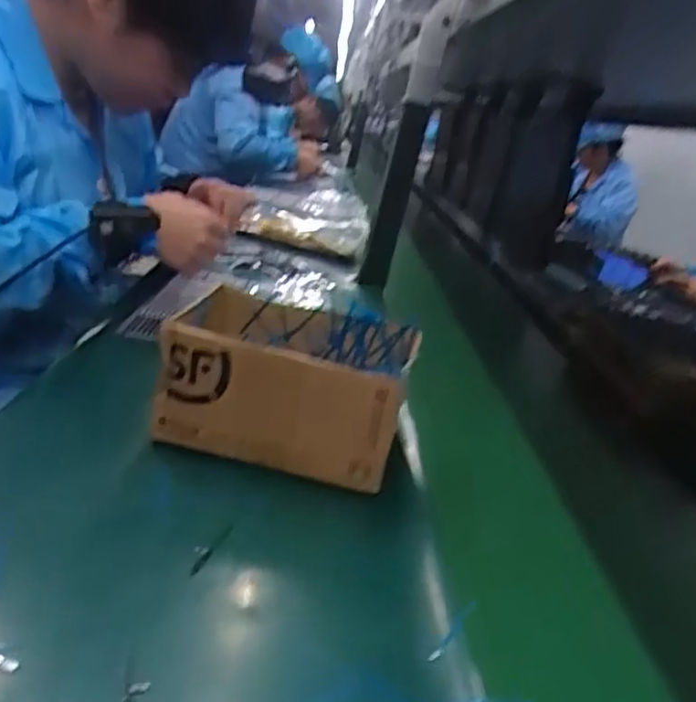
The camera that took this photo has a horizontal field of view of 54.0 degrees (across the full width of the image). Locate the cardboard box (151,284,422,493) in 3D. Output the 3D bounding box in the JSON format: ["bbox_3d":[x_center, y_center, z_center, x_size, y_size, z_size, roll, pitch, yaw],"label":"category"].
[{"bbox_3d":[-0.050,0.025,0.607,0.200,0.098,0.159,15,20,6],"label":"cardboard box"}]

